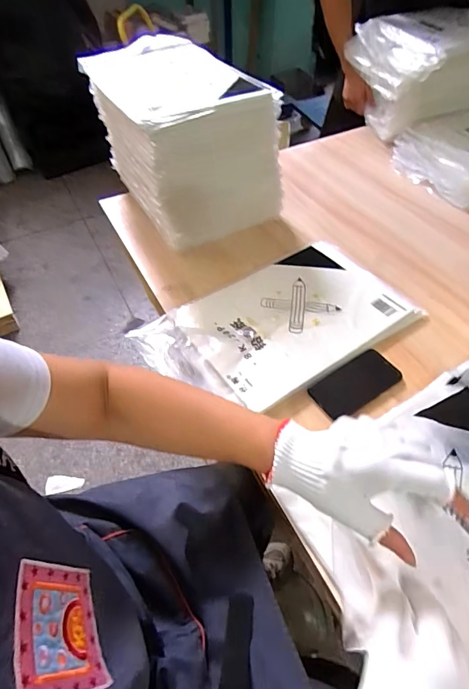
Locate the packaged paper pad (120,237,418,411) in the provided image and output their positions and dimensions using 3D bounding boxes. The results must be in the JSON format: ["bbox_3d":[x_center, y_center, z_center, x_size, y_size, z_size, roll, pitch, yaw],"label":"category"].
[{"bbox_3d":[0.080,-0.042,0.768,0.471,0.027,0.279,-26,54,-20],"label":"packaged paper pad"}]

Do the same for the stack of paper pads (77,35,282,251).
[{"bbox_3d":[-0.132,-0.488,0.985,0.284,0.261,0.506,-25,54,-18],"label":"stack of paper pads"}]

